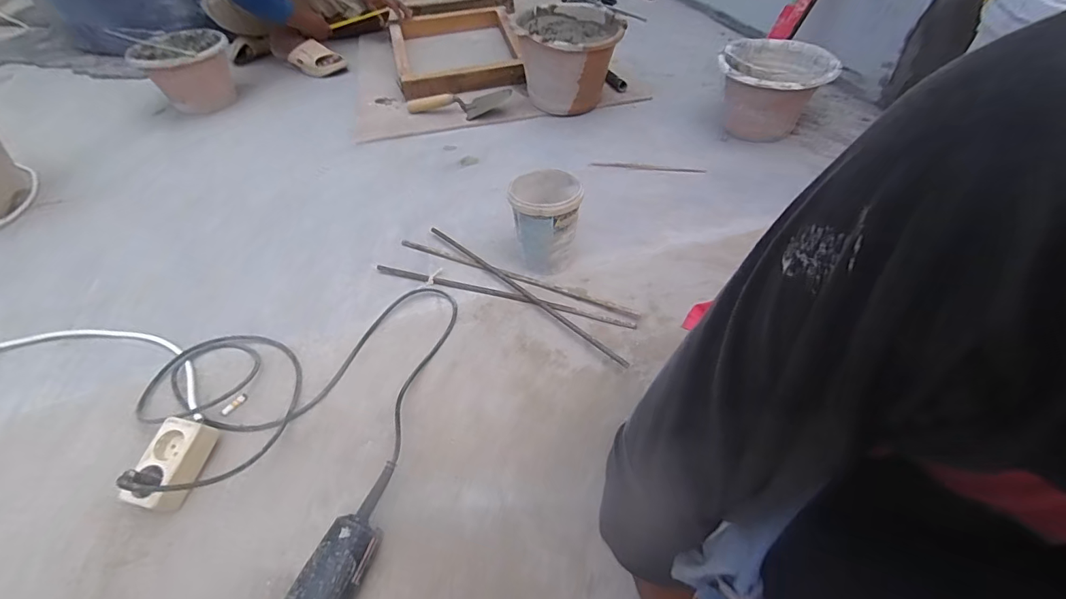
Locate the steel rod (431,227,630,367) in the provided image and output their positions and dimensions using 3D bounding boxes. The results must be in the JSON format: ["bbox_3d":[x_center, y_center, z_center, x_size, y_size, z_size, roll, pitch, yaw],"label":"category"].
[{"bbox_3d":[-0.025,-0.020,0.799,0.452,0.006,0.012,36,59,27],"label":"steel rod"}]

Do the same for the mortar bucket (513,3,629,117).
[{"bbox_3d":[0.096,-0.611,1.199,0.232,0.198,0.236,-1,50,1],"label":"mortar bucket"}]

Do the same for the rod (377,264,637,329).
[{"bbox_3d":[-0.058,-0.010,0.799,0.463,0.005,0.016,13,51,12],"label":"rod"}]

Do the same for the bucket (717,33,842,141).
[{"bbox_3d":[0.553,-0.487,1.111,0.241,0.168,0.235,6,50,9],"label":"bucket"}]

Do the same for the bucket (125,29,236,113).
[{"bbox_3d":[-0.929,-0.617,1.279,0.227,0.154,0.200,-25,54,-19],"label":"bucket"}]

